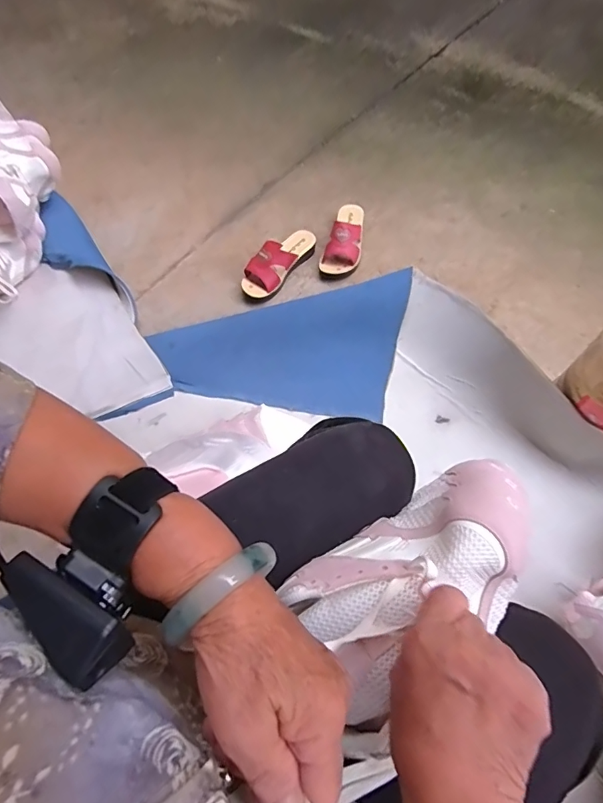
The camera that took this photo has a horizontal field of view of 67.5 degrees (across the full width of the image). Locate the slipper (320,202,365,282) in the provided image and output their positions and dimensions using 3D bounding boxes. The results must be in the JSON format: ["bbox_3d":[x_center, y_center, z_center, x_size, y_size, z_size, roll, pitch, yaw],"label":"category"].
[{"bbox_3d":[0.106,-0.398,1.080,0.088,0.074,0.215,13,64,9],"label":"slipper"}]

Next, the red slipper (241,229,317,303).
[{"bbox_3d":[-0.055,-0.331,1.052,0.082,0.066,0.220,32,69,17],"label":"red slipper"}]

